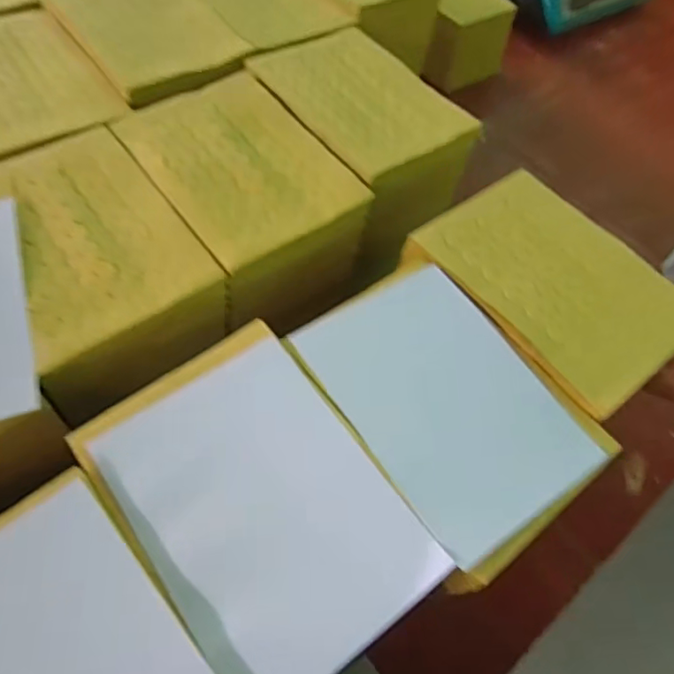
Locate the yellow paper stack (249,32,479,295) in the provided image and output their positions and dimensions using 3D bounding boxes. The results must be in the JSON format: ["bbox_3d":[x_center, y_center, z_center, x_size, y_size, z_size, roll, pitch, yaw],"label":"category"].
[{"bbox_3d":[0.026,-0.163,0.478,0.132,0.100,0.184,-26,59,-22],"label":"yellow paper stack"}]

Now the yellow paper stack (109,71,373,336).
[{"bbox_3d":[-0.071,-0.098,0.434,0.122,0.101,0.171,-32,64,-24],"label":"yellow paper stack"}]

